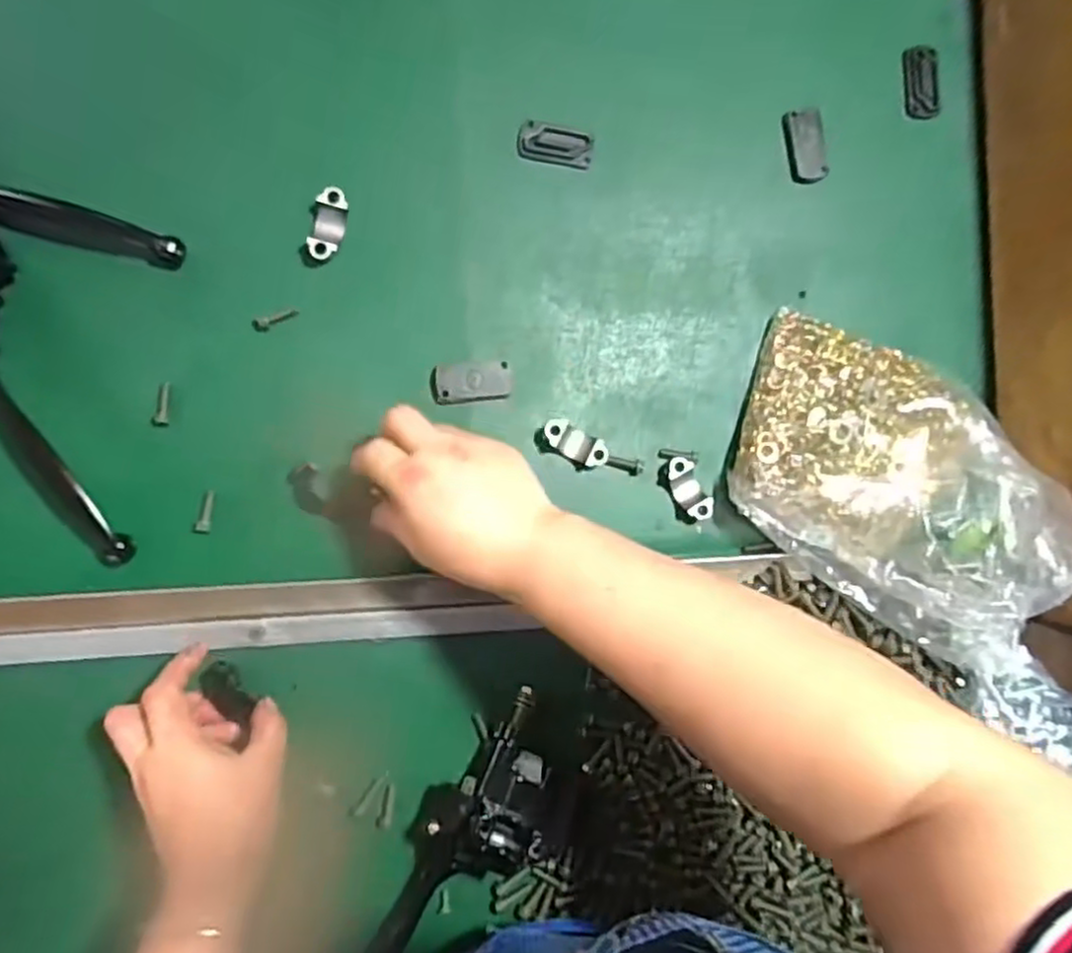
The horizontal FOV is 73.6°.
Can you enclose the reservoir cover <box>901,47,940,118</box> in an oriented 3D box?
[{"bbox_3d":[0.265,-0.271,0.492,0.023,0.004,0.047,-4,90,-7],"label":"reservoir cover"}]

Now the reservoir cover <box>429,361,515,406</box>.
[{"bbox_3d":[-0.040,-0.059,0.452,0.050,0.004,0.024,-6,90,-7],"label":"reservoir cover"}]

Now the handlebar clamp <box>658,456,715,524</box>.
[{"bbox_3d":[0.098,0.009,0.469,0.023,0.017,0.044,-30,93,-6],"label":"handlebar clamp"}]

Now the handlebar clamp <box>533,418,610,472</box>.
[{"bbox_3d":[0.023,-0.020,0.459,0.046,0.016,0.022,25,87,-6],"label":"handlebar clamp"}]

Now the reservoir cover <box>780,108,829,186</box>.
[{"bbox_3d":[0.181,-0.221,0.485,0.026,0.016,0.047,-9,91,-7],"label":"reservoir cover"}]

